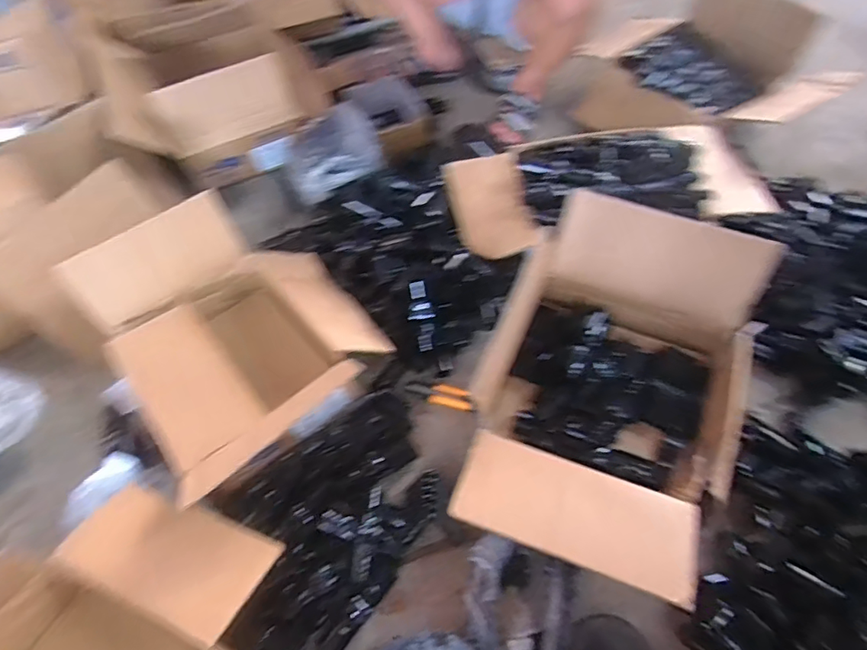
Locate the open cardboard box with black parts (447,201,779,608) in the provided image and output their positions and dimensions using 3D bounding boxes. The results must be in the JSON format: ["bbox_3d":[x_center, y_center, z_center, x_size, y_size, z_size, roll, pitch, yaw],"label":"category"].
[{"bbox_3d":[0.261,0.094,0.729,0.378,0.243,0.463,16,58,13],"label":"open cardboard box with black parts"}]

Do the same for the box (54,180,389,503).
[{"bbox_3d":[-0.285,0.029,0.836,0.361,0.224,0.424,-35,61,-19],"label":"box"}]

